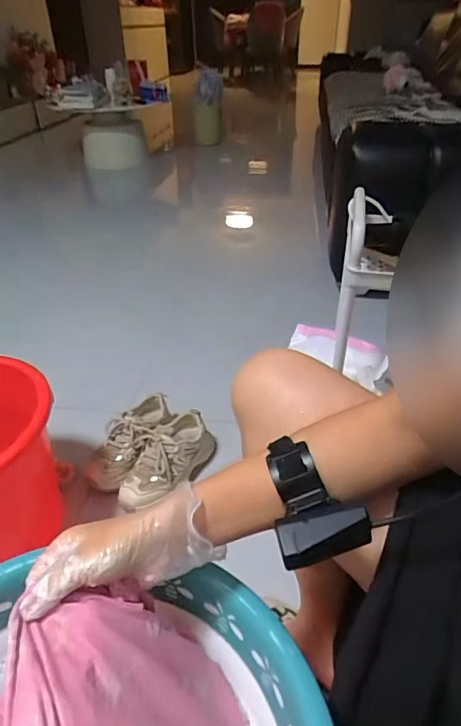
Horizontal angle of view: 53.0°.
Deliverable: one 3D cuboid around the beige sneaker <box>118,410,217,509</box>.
[{"bbox_3d":[-0.127,0.192,0.935,0.086,0.103,0.226,20,41,27],"label":"beige sneaker"}]

